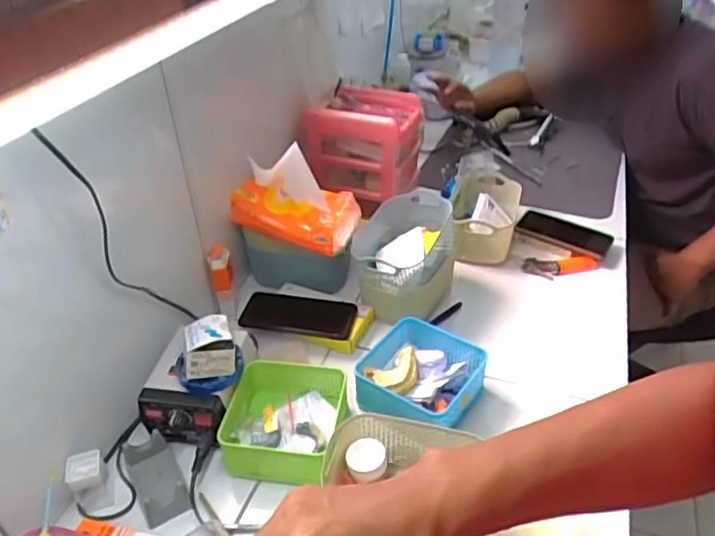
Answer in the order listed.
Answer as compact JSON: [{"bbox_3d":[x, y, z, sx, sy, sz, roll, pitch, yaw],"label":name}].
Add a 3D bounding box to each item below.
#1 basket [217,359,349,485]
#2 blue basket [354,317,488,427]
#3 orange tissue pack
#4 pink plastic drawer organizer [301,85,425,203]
[{"bbox_3d":[-0.089,0.189,0.722,0.138,0.074,0.139,1,37,5],"label":"basket"},{"bbox_3d":[0.077,0.140,0.767,0.145,0.065,0.138,21,43,27],"label":"blue basket"},{"bbox_3d":[-0.092,-0.097,0.856,0.174,0.128,0.091,8,38,13],"label":"orange tissue pack"},{"bbox_3d":[0.020,-0.223,1.086,0.172,0.162,0.155,12,40,18],"label":"pink plastic drawer organizer"}]

